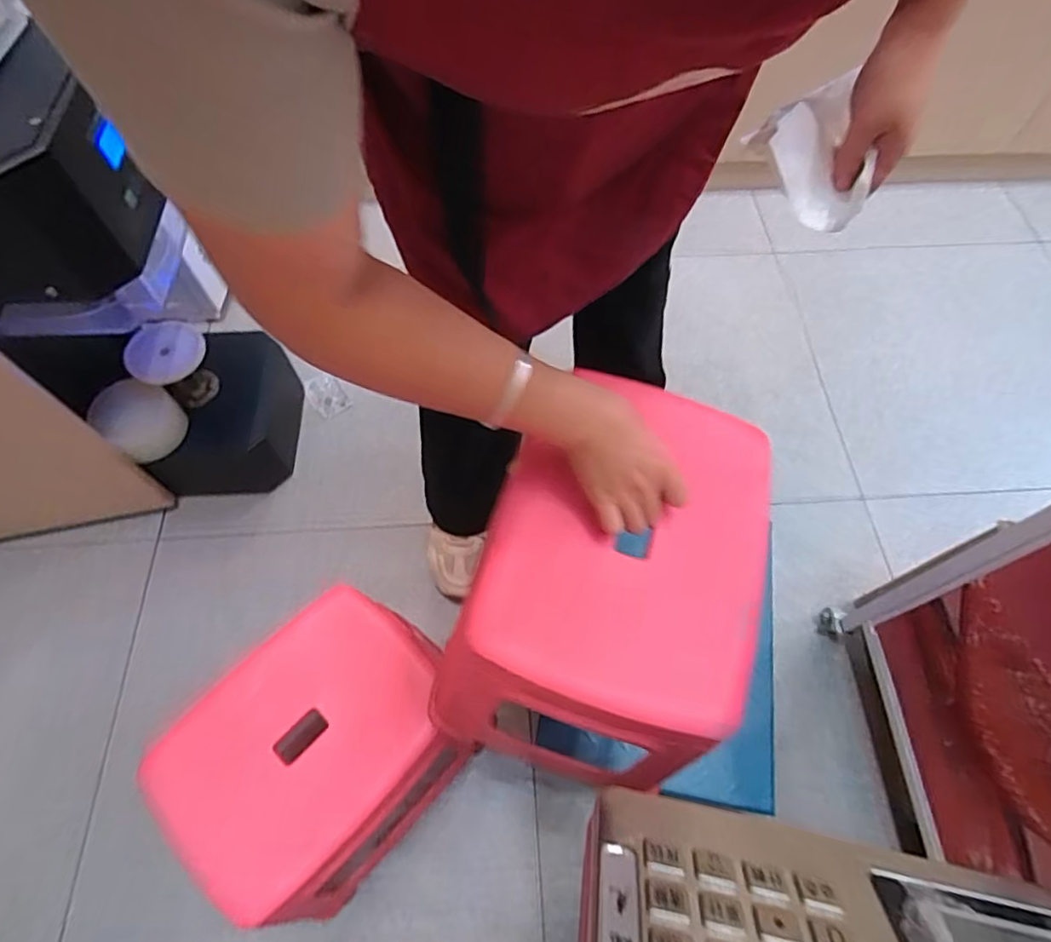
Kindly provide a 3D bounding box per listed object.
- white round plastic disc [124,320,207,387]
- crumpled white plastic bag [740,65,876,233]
[{"bbox_3d":[-0.533,-0.176,0.870,0.095,0.014,0.097,4,81,-27],"label":"white round plastic disc"},{"bbox_3d":[0.221,-0.248,0.453,0.092,0.062,0.090,20,63,11],"label":"crumpled white plastic bag"}]

